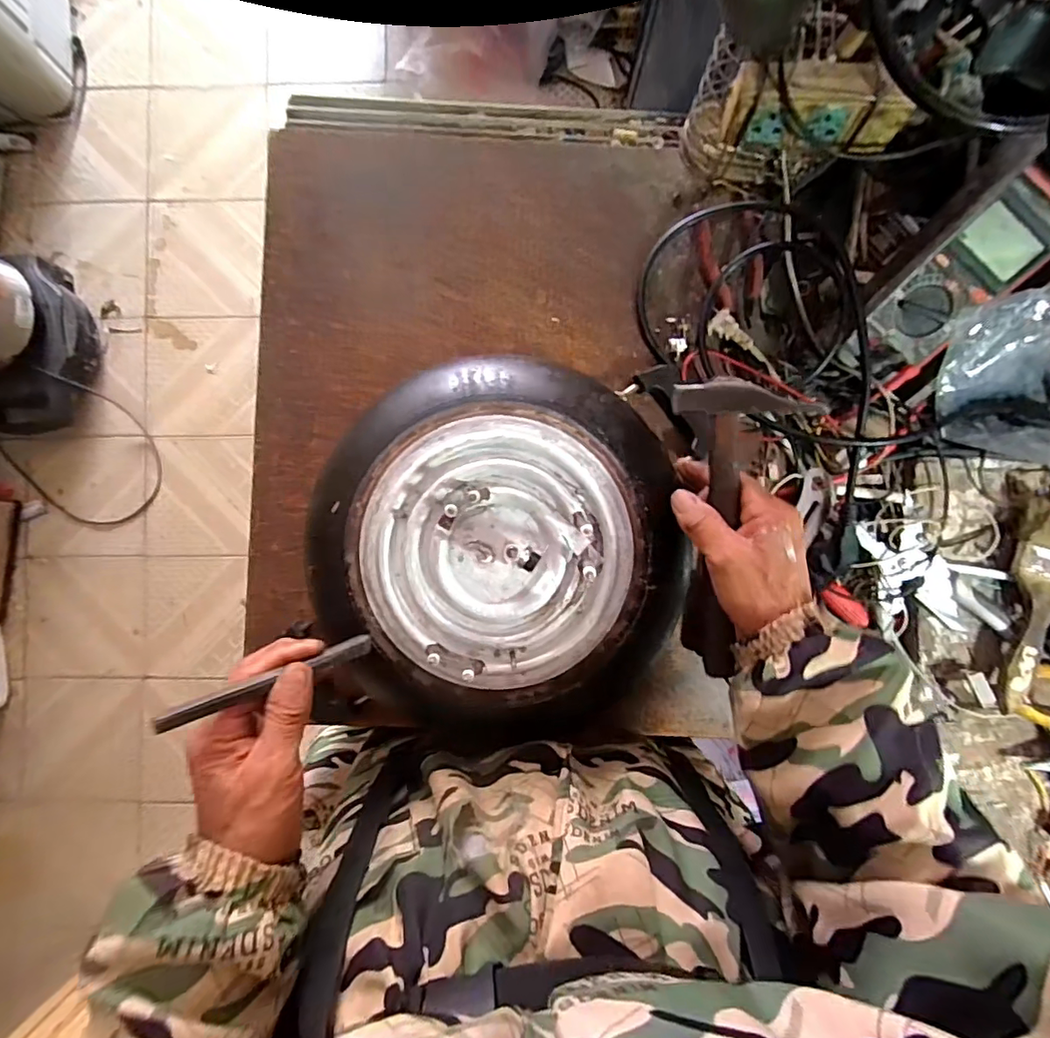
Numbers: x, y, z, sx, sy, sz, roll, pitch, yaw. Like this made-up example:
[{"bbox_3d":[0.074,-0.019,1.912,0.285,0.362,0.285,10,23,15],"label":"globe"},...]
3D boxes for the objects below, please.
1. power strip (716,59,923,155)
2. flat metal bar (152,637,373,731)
[{"bbox_3d":[0.237,-0.338,0.443,0.136,0.057,0.043,1,89,-1],"label":"power strip"},{"bbox_3d":[-0.157,0.101,0.344,0.131,0.012,0.014,-16,89,-40],"label":"flat metal bar"}]

